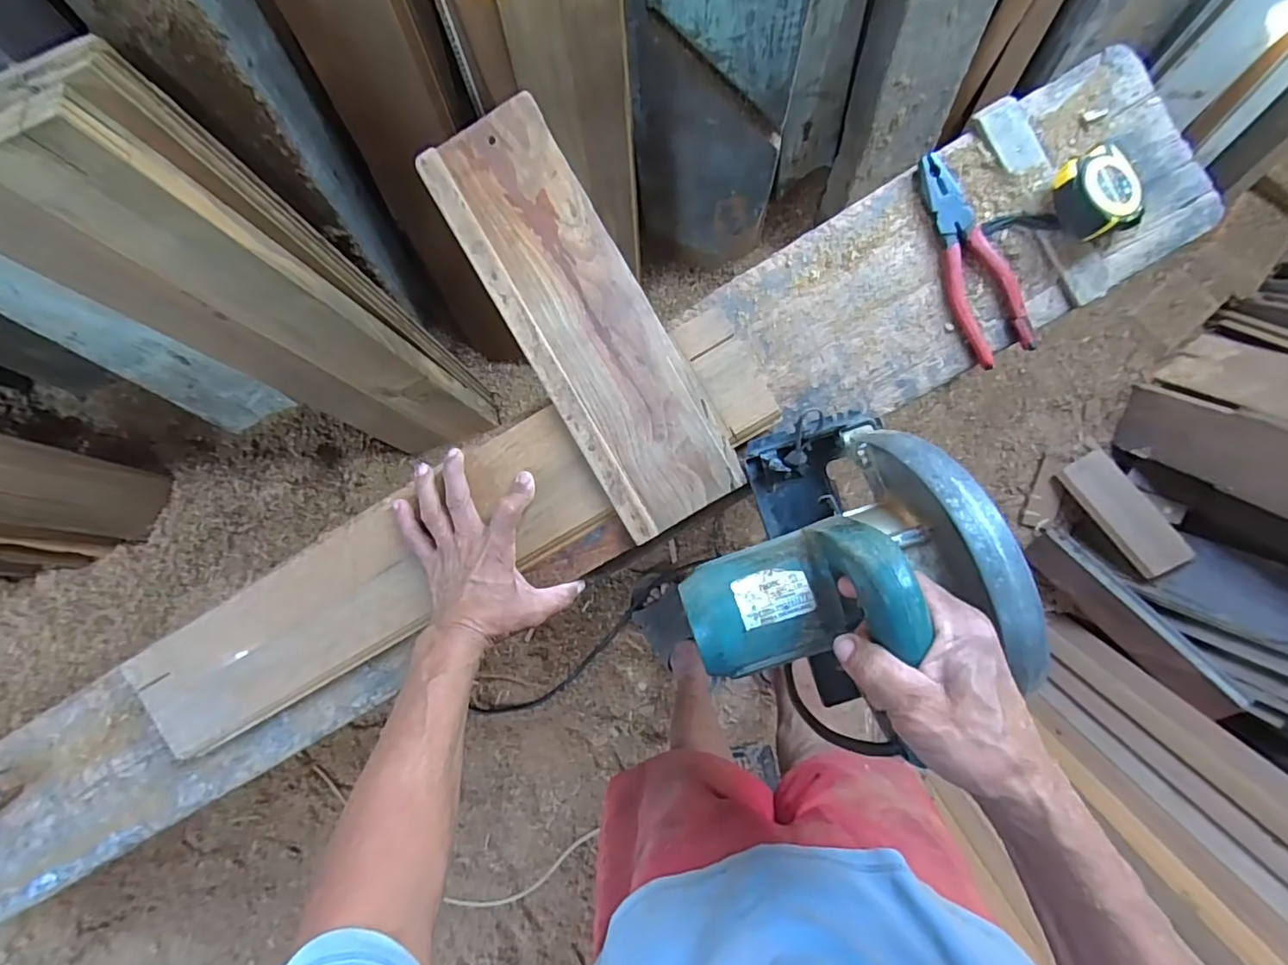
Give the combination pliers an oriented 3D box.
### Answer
[{"bbox_3d":[0.295,-0.203,0.526,0.054,0.016,0.192,-22,96,5],"label":"combination pliers"}]

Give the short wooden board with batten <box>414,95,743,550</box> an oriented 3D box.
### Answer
[{"bbox_3d":[-0.055,-0.145,0.530,0.122,0.030,0.395,-29,95,6],"label":"short wooden board with batten"}]

